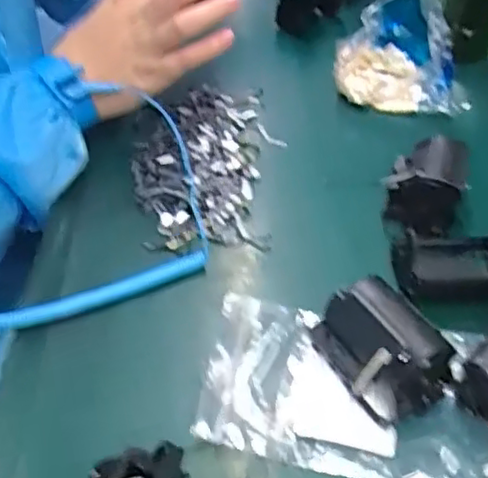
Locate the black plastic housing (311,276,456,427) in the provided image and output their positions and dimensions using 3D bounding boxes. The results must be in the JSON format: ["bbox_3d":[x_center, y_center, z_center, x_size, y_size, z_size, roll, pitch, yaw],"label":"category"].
[{"bbox_3d":[0.073,0.058,0.353,0.047,0.042,0.068,-24,50,-28],"label":"black plastic housing"}]

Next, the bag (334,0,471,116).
[{"bbox_3d":[0.138,-0.161,0.577,0.112,0.071,0.099,8,43,3],"label":"bag"}]

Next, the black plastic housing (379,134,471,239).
[{"bbox_3d":[0.126,-0.042,0.457,0.050,0.043,0.076,13,44,8],"label":"black plastic housing"}]

